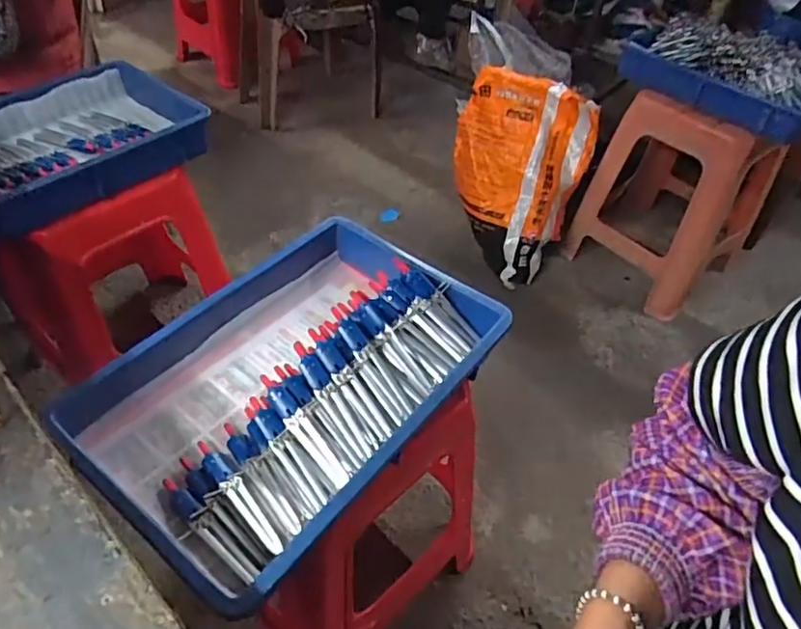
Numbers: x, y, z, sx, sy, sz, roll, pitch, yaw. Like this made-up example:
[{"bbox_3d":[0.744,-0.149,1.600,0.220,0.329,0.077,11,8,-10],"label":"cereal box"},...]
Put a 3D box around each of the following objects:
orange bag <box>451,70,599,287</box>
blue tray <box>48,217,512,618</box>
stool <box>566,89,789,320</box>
[{"bbox_3d":[0.283,-0.318,1.463,0.326,0.435,0.236,12,47,7],"label":"orange bag"},{"bbox_3d":[-0.107,0.073,0.650,0.291,0.079,0.424,33,52,24],"label":"blue tray"},{"bbox_3d":[0.687,-0.305,1.458,0.354,0.500,0.332,-32,56,-30],"label":"stool"}]

